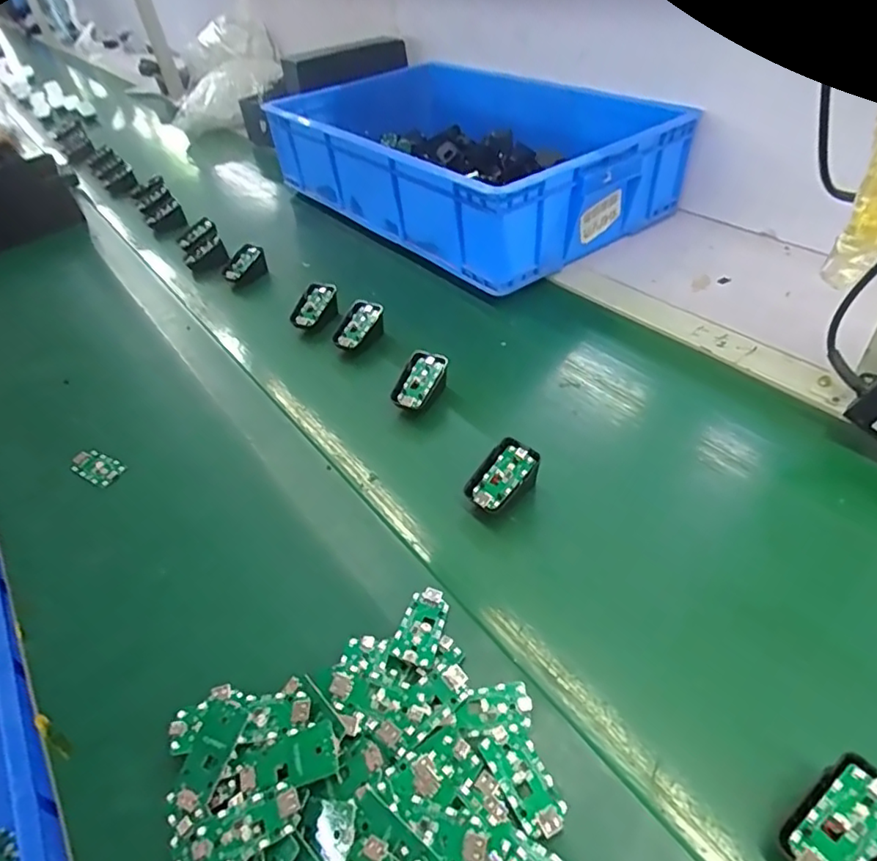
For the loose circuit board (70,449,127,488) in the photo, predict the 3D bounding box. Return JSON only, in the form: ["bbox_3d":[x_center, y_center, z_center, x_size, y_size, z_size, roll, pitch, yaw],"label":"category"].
[{"bbox_3d":[-0.363,0.039,0.621,0.061,0.009,0.032,19,50,24],"label":"loose circuit board"}]

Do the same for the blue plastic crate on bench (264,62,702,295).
[{"bbox_3d":[0.013,-0.468,0.982,0.385,0.145,0.678,-30,49,-22],"label":"blue plastic crate on bench"}]

